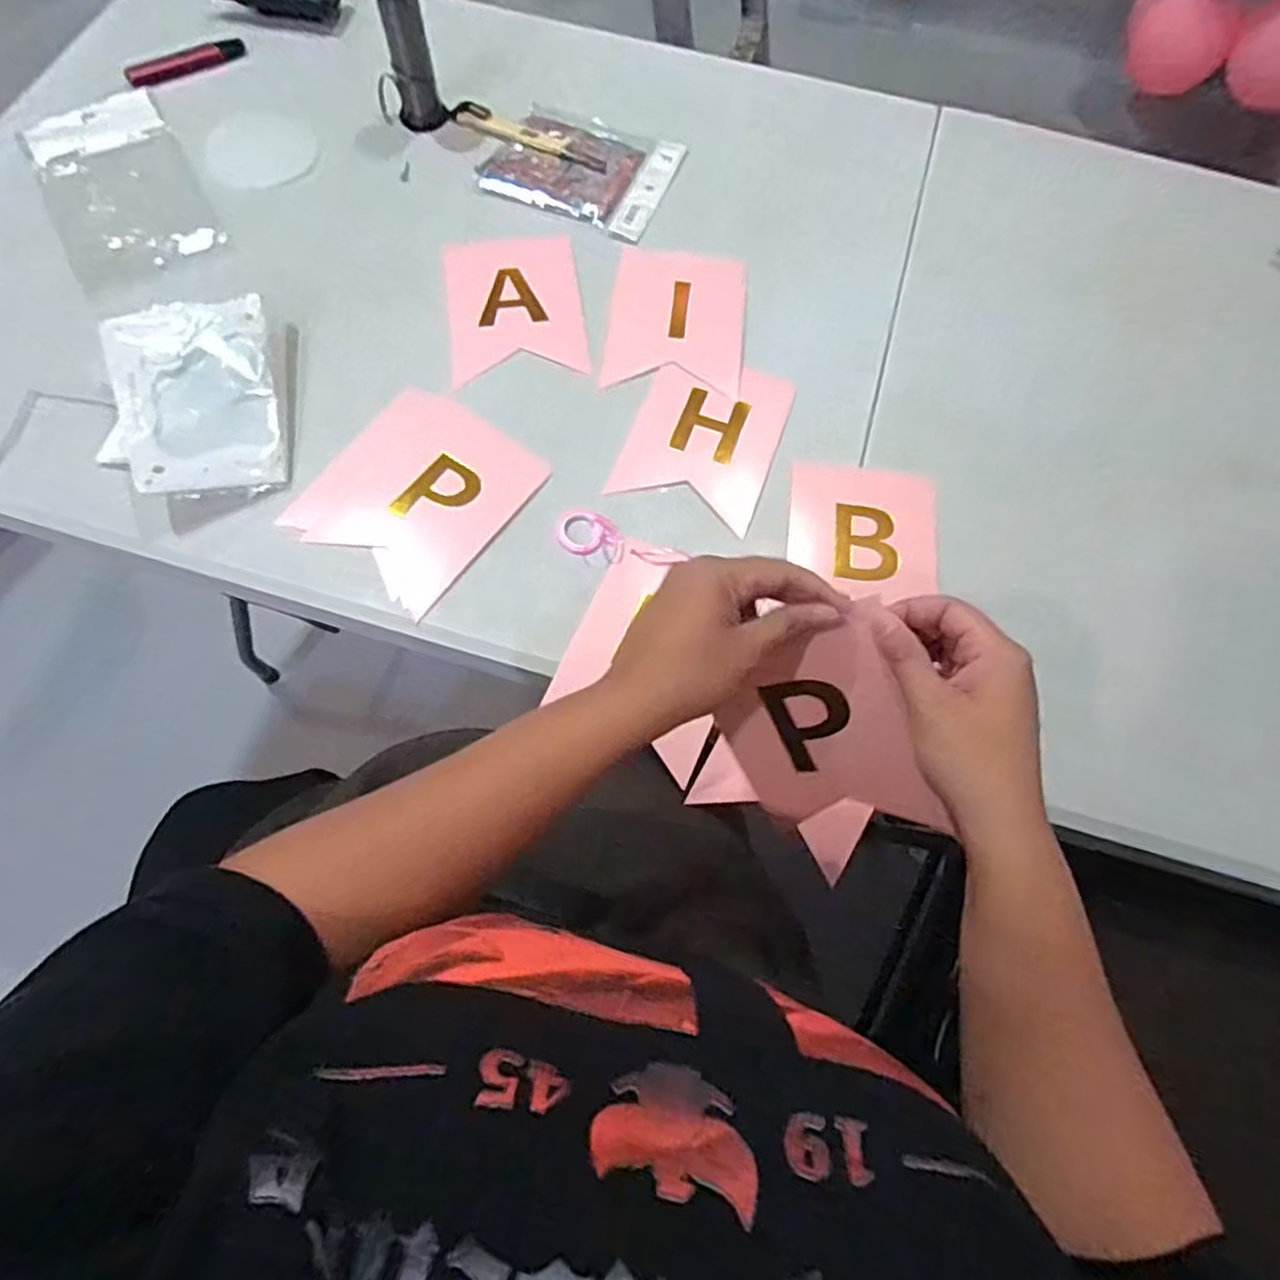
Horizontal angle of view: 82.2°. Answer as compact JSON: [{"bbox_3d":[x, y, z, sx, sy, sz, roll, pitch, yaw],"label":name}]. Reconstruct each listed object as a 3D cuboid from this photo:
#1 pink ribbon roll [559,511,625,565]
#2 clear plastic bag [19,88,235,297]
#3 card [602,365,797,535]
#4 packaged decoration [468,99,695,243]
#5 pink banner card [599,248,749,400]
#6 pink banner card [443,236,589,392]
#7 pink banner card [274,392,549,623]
[{"bbox_3d":[-0.037,-0.082,0.580,0.052,0.008,0.036,11,68,2],"label":"pink ribbon roll"},{"bbox_3d":[-0.490,-0.432,0.691,0.127,0.012,0.235,-28,72,-13],"label":"clear plastic bag"},{"bbox_3d":[0.057,-0.174,0.624,0.119,0.005,0.157,20,69,5],"label":"card"},{"bbox_3d":[-0.054,-0.473,0.730,0.174,0.009,0.145,26,69,8],"label":"packaged decoration"},{"bbox_3d":[0.035,-0.293,0.668,0.121,0.004,0.158,6,68,0],"label":"pink banner card"},{"bbox_3d":[-0.114,-0.305,0.669,0.118,0.007,0.160,-5,70,-9],"label":"pink banner card"},{"bbox_3d":[-0.177,-0.120,0.589,0.147,0.007,0.167,33,70,10],"label":"pink banner card"}]

